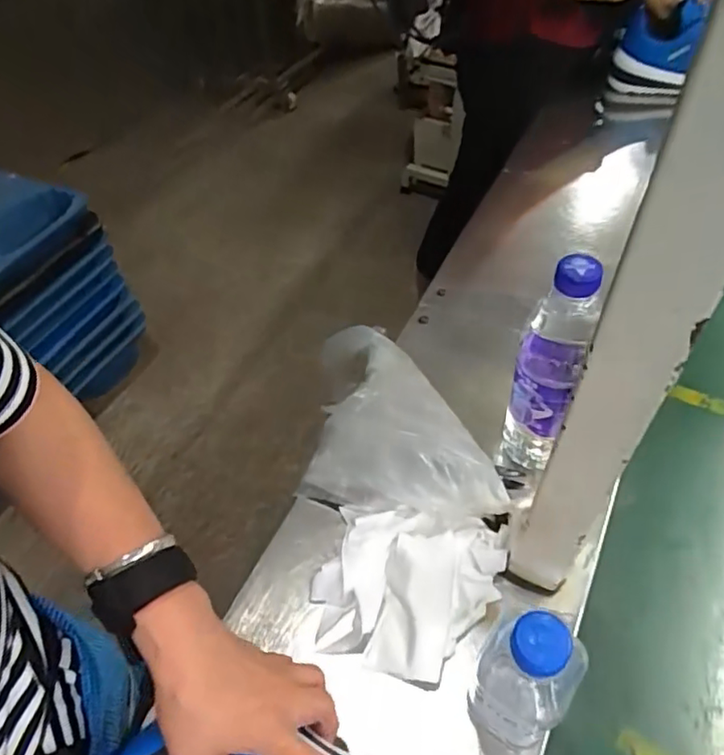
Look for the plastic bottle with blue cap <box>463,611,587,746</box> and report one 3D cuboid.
[{"bbox_3d":[0.106,0.193,0.390,0.061,0.166,0.065,29,58,26],"label":"plastic bottle with blue cap"}]

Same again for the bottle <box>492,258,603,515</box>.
[{"bbox_3d":[0.153,0.008,0.498,0.056,0.245,0.072,21,55,21],"label":"bottle"}]

